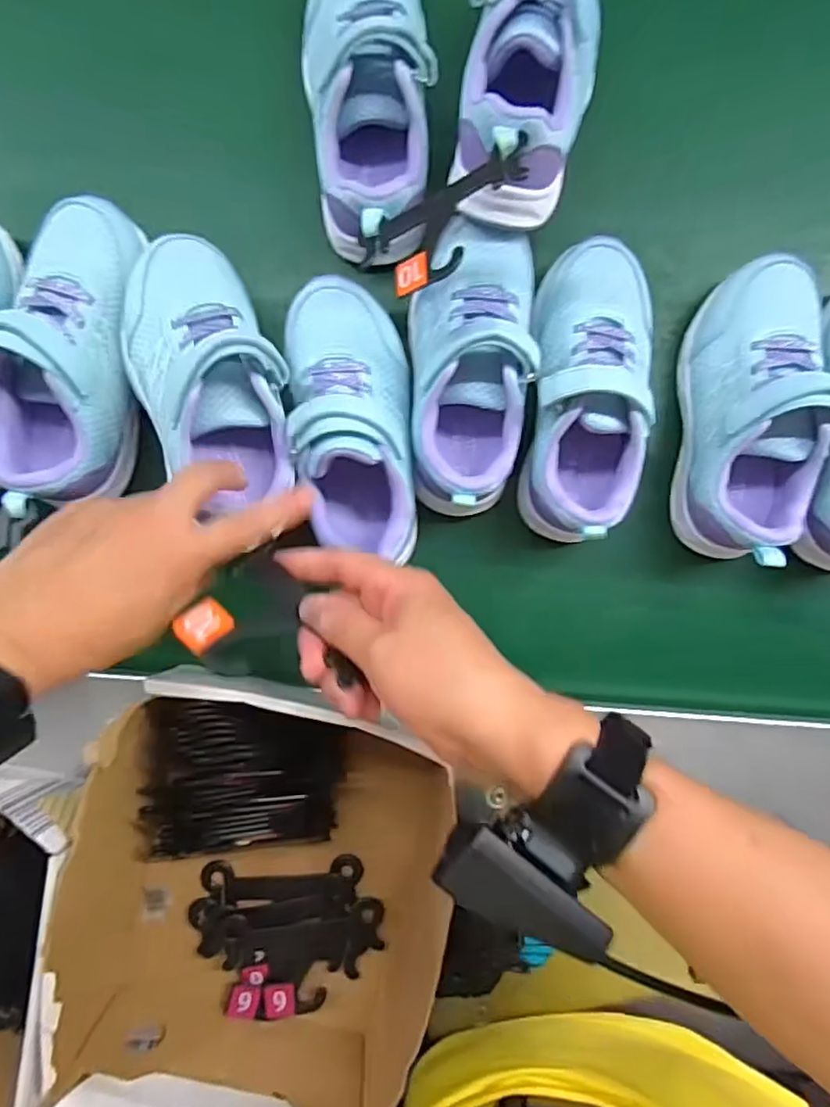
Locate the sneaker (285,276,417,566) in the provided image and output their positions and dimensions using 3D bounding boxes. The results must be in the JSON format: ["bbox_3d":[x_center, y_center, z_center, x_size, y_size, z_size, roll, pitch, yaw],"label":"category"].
[{"bbox_3d":[-0.037,-0.082,0.377,0.069,0.076,0.171,-4,92,-3],"label":"sneaker"}]

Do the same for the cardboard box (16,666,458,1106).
[{"bbox_3d":[-0.094,0.202,0.370,0.201,0.093,0.242,19,91,-4],"label":"cardboard box"}]

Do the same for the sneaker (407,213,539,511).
[{"bbox_3d":[0.037,-0.114,0.382,0.063,0.082,0.173,4,92,-3],"label":"sneaker"}]

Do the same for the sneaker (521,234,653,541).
[{"bbox_3d":[0.108,-0.099,0.377,0.069,0.070,0.179,6,91,-3],"label":"sneaker"}]

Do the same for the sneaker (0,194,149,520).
[{"bbox_3d":[-0.209,-0.119,0.372,0.076,0.068,0.192,12,91,-3],"label":"sneaker"}]

